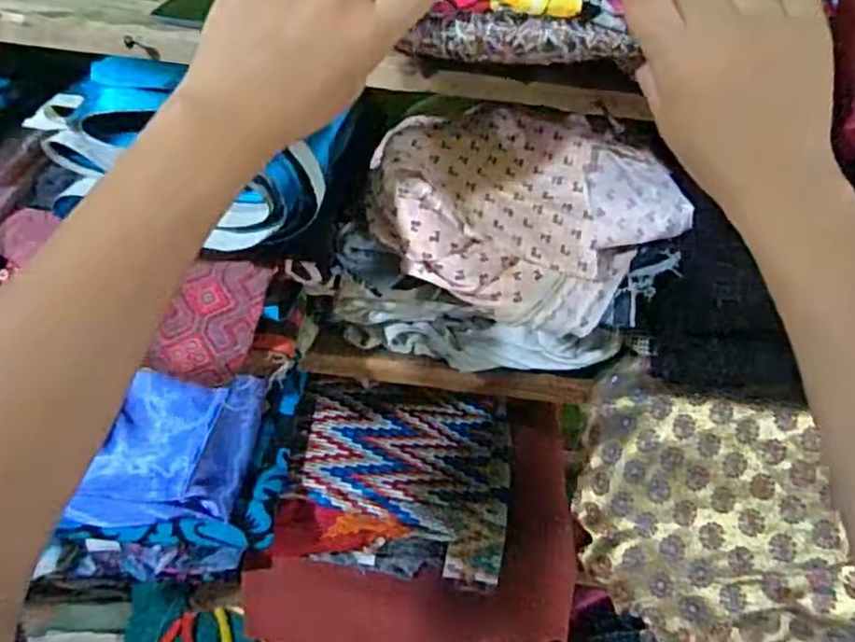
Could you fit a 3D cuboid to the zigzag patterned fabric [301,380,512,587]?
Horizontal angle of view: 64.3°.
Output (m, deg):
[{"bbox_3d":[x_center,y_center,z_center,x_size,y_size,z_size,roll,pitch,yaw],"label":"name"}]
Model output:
[{"bbox_3d":[-0.017,0.134,0.622,0.189,0.086,0.157,7,39,0],"label":"zigzag patterned fabric"}]

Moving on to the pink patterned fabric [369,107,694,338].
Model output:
[{"bbox_3d":[0.060,-0.070,0.430,0.183,0.078,0.124,3,40,-4],"label":"pink patterned fabric"}]

